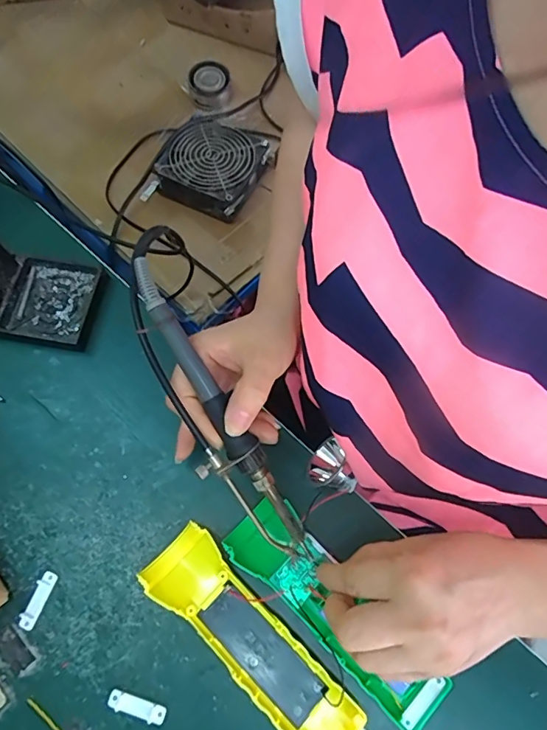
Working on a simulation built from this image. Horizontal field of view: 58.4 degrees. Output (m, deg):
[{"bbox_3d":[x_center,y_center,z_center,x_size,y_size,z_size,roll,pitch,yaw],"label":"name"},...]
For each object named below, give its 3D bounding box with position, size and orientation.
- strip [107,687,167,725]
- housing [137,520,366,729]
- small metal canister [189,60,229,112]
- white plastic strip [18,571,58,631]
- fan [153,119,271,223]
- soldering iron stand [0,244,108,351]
[{"bbox_3d":[-0.088,0.220,0.315,0.038,0.005,0.010,17,70,6],"label":"strip"},{"bbox_3d":[-0.014,0.177,0.321,0.163,0.024,0.049,40,74,14],"label":"housing"},{"bbox_3d":[-0.095,-0.416,0.728,0.062,0.036,0.060,-4,73,-2],"label":"small metal canister"},{"bbox_3d":[-0.162,0.161,0.335,0.012,0.004,0.037,19,71,7],"label":"white plastic strip"},{"bbox_3d":[-0.081,-0.272,0.663,0.125,0.044,0.132,23,74,6],"label":"fan"},{"bbox_3d":[-0.222,-0.067,0.384,0.147,0.070,0.071,8,70,3],"label":"soldering iron stand"}]

